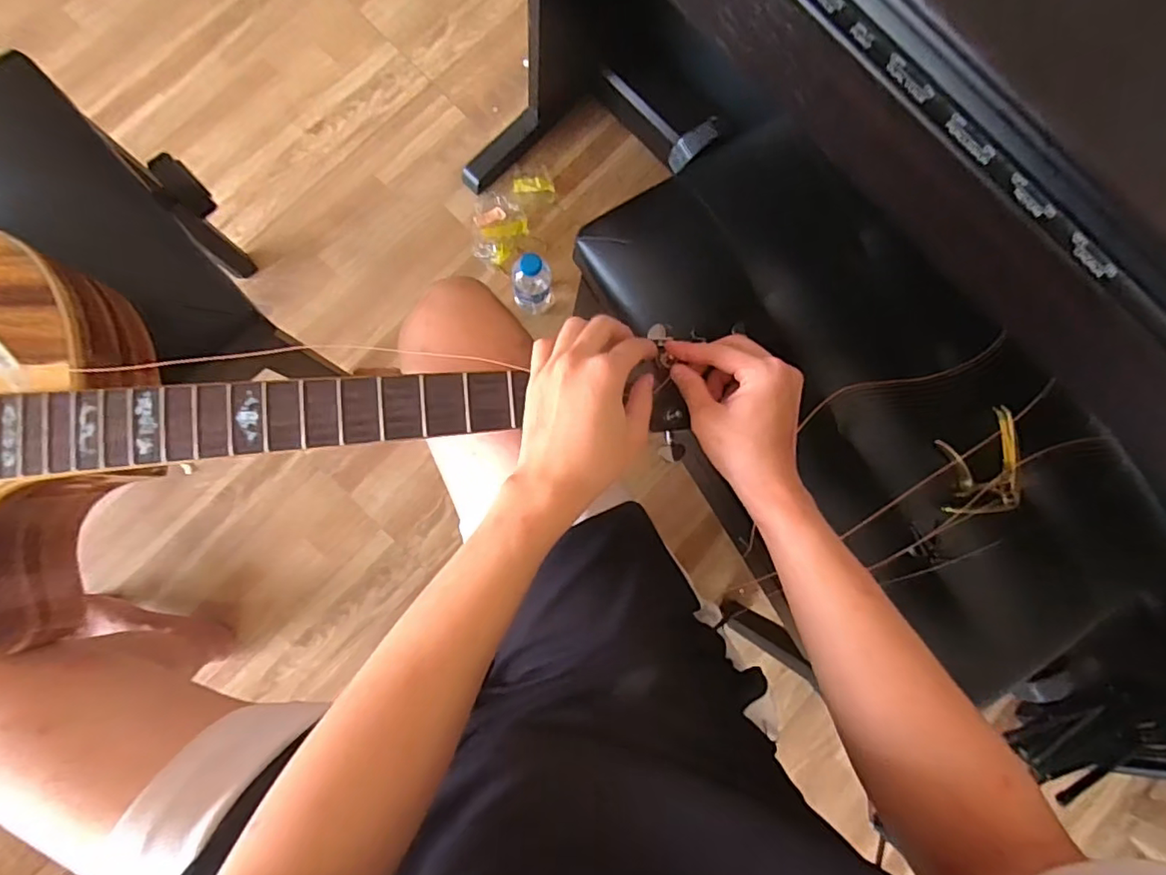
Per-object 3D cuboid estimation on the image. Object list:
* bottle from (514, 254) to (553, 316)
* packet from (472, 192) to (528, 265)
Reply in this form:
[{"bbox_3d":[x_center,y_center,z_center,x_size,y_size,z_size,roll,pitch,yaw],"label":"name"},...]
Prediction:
[{"bbox_3d":[-0.079,-0.244,0.921,0.067,0.144,0.054,-4,84,-6],"label":"bottle"},{"bbox_3d":[-0.141,-0.359,1.006,0.089,0.023,0.122,-1,84,-6],"label":"packet"}]

